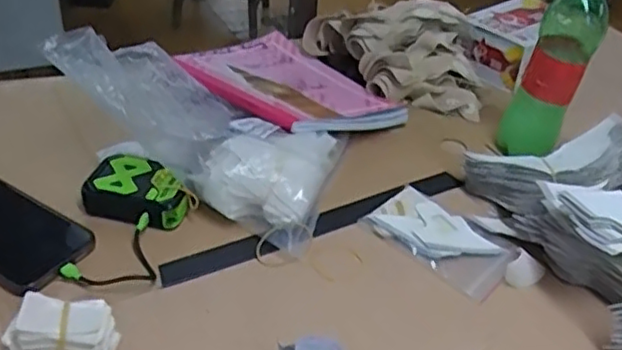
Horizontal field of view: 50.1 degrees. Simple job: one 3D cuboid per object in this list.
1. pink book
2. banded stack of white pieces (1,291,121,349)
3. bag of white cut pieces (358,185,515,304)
[{"bbox_3d":[-0.028,-0.110,0.786,0.188,0.020,0.255,-17,39,-43],"label":"pink book"},{"bbox_3d":[-0.181,0.114,0.482,0.074,0.049,0.038,3,37,-1],"label":"banded stack of white pieces"},{"bbox_3d":[0.118,0.058,0.605,0.130,0.015,0.070,30,44,30],"label":"bag of white cut pieces"}]

